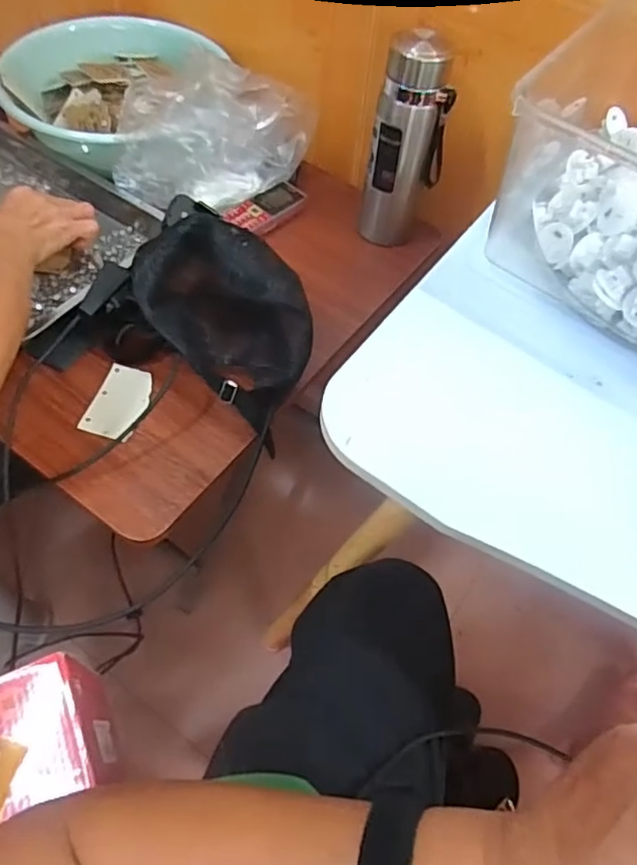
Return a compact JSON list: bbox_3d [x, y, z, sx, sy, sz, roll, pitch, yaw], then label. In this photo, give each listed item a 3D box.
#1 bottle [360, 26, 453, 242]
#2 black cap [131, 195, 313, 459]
[{"bbox_3d":[0.102,-0.328,0.700,0.079,0.234,0.061,16,58,6],"label":"bottle"},{"bbox_3d":[-0.091,-0.120,0.590,0.186,0.126,0.130,30,61,14],"label":"black cap"}]

